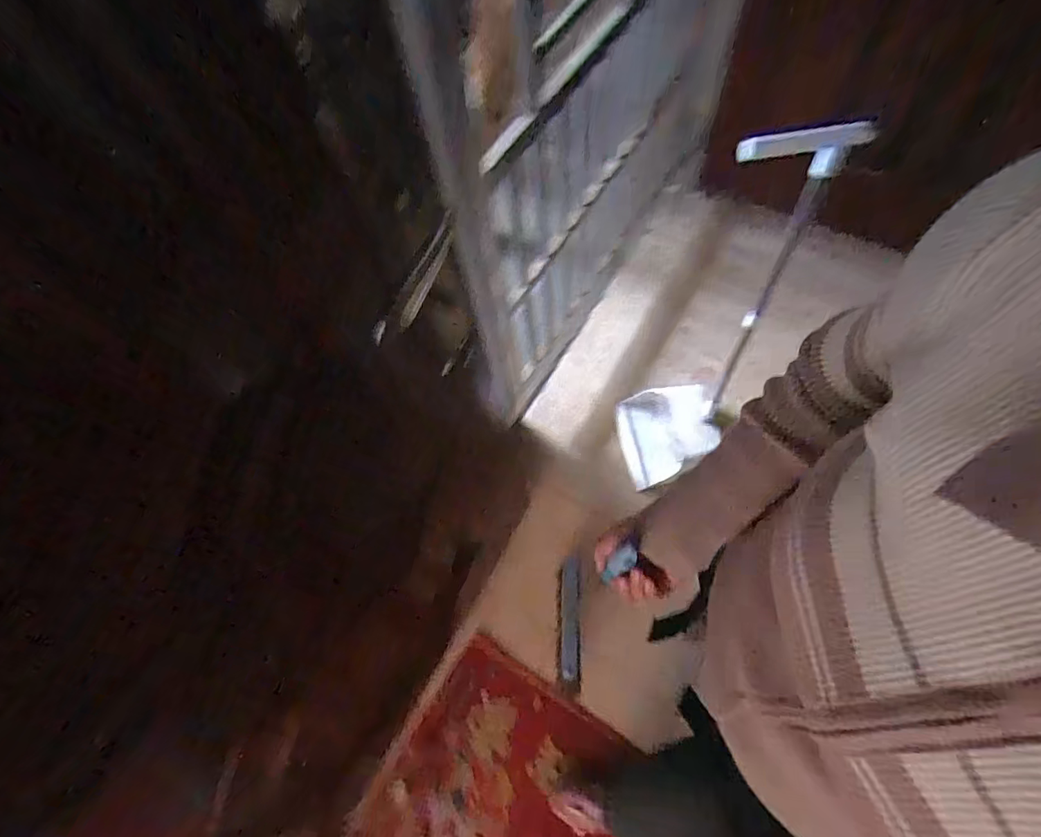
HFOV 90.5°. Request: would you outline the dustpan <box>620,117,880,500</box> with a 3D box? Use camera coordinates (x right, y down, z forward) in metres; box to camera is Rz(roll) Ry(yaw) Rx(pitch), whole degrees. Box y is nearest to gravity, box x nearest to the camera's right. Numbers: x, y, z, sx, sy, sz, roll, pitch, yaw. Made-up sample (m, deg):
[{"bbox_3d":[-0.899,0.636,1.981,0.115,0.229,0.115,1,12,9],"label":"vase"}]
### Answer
[{"bbox_3d":[0.349,-0.129,0.976,0.207,0.874,0.266,9,65,13],"label":"dustpan"}]

